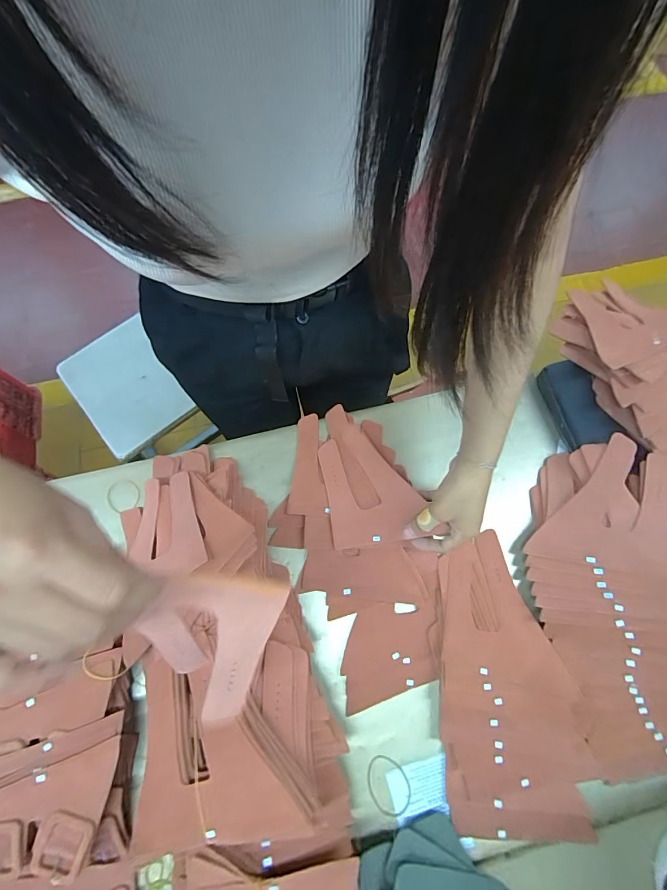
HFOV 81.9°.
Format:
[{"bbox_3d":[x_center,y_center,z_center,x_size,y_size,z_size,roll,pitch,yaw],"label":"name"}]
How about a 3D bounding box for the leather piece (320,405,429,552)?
[{"bbox_3d":[0.041,0.032,0.518,0.111,0.034,0.195,-9,70,-3],"label":"leather piece"}]

